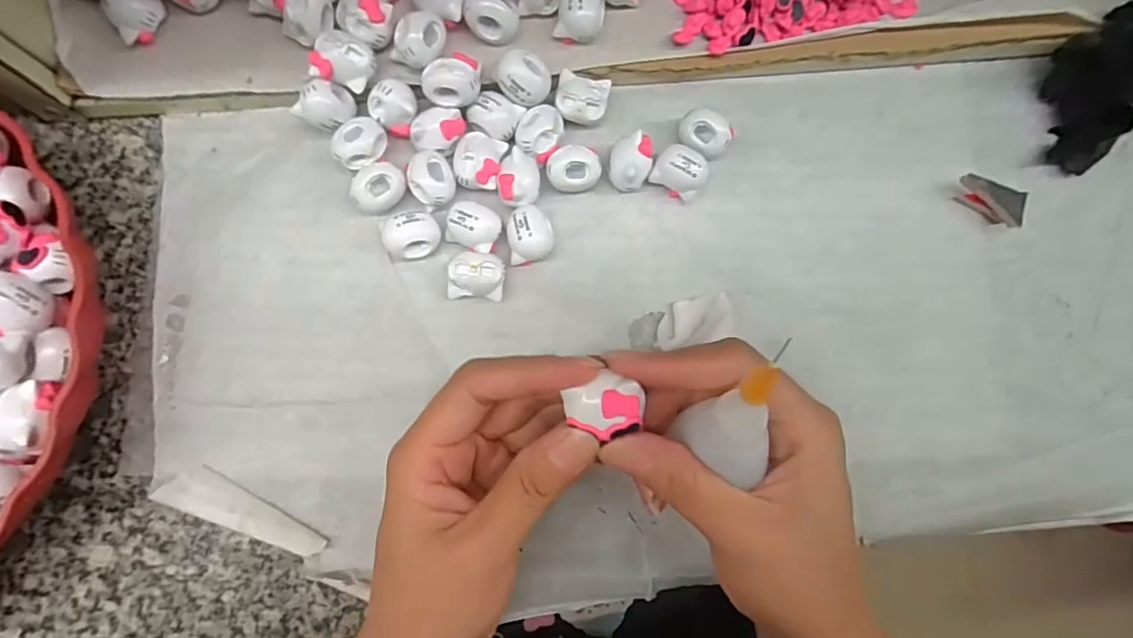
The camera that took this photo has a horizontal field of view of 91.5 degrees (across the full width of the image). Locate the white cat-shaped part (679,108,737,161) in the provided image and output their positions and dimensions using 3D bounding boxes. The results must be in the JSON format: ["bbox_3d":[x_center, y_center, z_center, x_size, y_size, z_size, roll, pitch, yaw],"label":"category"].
[{"bbox_3d":[0.067,-0.090,0.268,0.025,0.018,0.019,36,81,1],"label":"white cat-shaped part"}]

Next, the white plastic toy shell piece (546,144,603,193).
[{"bbox_3d":[0.003,-0.070,0.262,0.025,0.018,0.020,4,82,-4],"label":"white plastic toy shell piece"}]

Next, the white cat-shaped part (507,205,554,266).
[{"bbox_3d":[-0.016,-0.039,0.255,0.020,0.018,0.027,1,83,-5],"label":"white cat-shaped part"}]

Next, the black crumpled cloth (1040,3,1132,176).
[{"bbox_3d":[0.279,-0.125,0.282,0.087,0.031,0.055,-42,88,-8],"label":"black crumpled cloth"}]

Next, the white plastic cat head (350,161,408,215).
[{"bbox_3d":[-0.085,-0.058,0.251,0.024,0.019,0.018,-24,85,-7],"label":"white plastic cat head"}]

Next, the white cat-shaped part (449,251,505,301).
[{"bbox_3d":[-0.041,-0.019,0.250,0.025,0.018,0.021,5,82,-4],"label":"white cat-shaped part"}]

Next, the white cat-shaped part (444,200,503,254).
[{"bbox_3d":[-0.042,-0.043,0.252,0.024,0.017,0.024,19,82,-2],"label":"white cat-shaped part"}]

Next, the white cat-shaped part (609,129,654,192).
[{"bbox_3d":[0.030,-0.074,0.264,0.020,0.020,0.025,22,81,-2],"label":"white cat-shaped part"}]

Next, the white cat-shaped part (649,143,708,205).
[{"bbox_3d":[0.055,-0.072,0.265,0.024,0.019,0.022,27,81,-1],"label":"white cat-shaped part"}]

